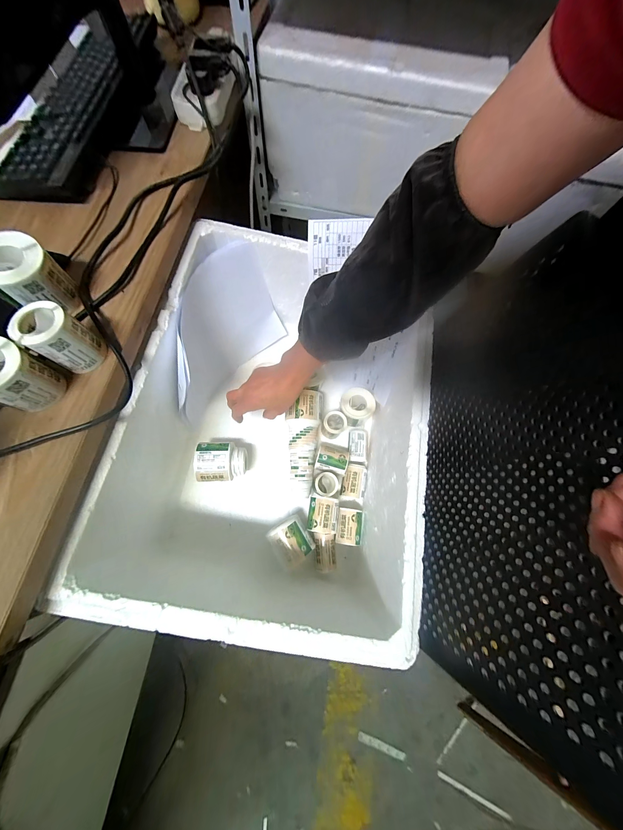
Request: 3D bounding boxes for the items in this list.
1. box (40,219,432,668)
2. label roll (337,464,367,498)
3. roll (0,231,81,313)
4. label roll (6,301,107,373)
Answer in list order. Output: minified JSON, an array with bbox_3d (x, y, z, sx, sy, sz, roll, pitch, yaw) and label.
[{"bbox_3d":[-0.046,0.013,0.450,0.400,0.234,0.533,8,73,0],"label":"box"},{"bbox_3d":[0.080,0.126,0.509,0.050,0.032,0.058,9,73,0],"label":"label roll"},{"bbox_3d":[-0.314,-0.152,0.297,0.072,0.067,0.063,44,76,10],"label":"roll"},{"bbox_3d":[-0.257,-0.078,0.274,0.043,0.062,0.046,1,73,-2],"label":"label roll"}]

